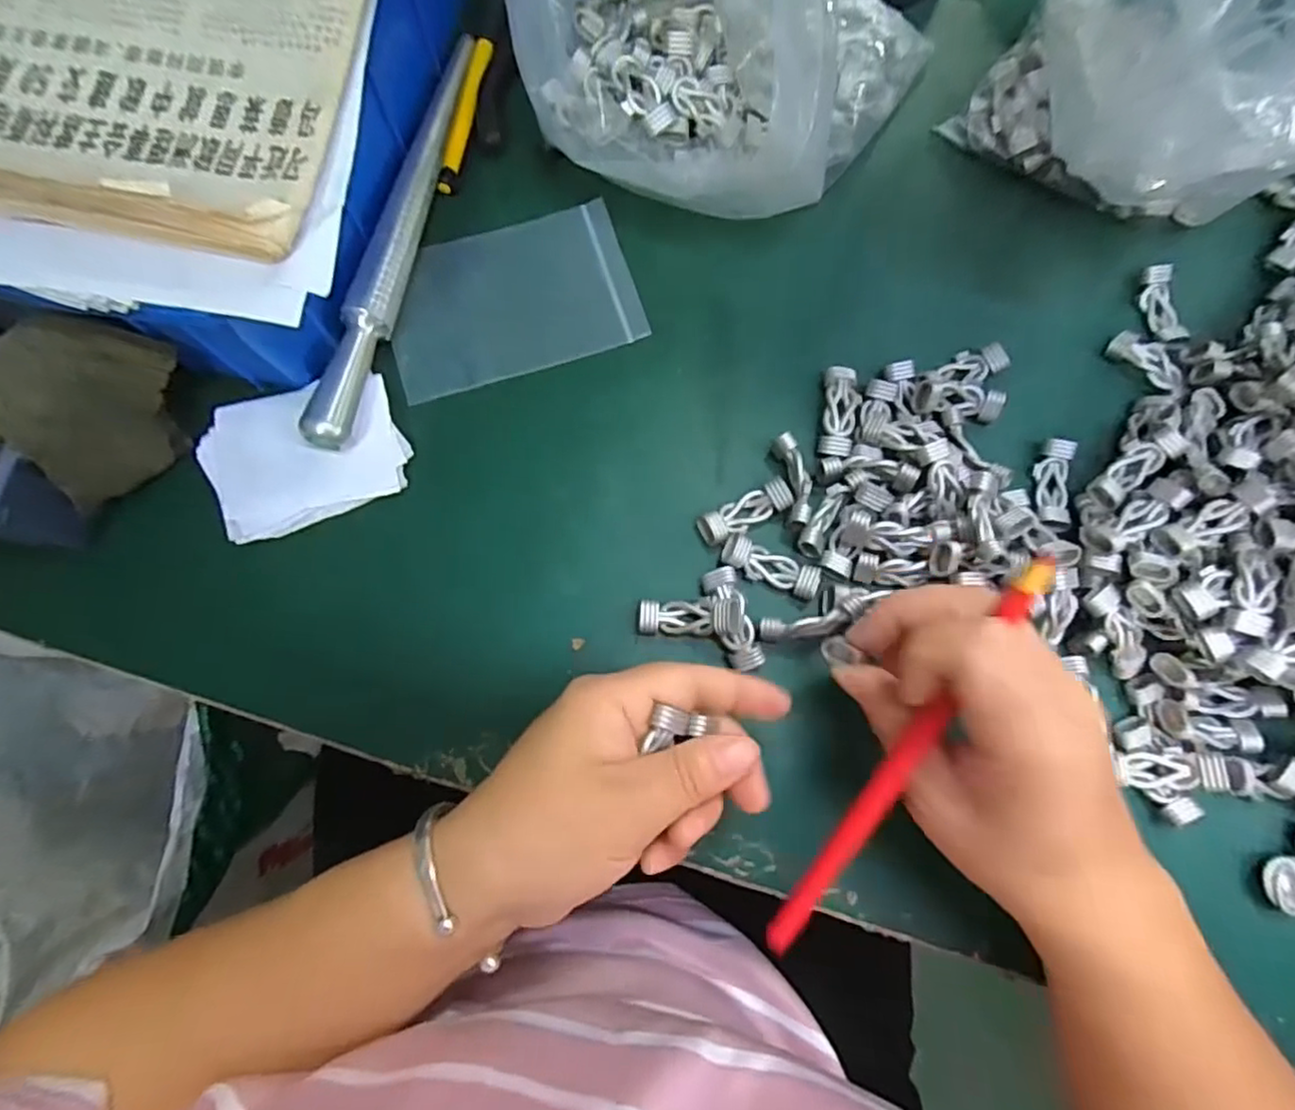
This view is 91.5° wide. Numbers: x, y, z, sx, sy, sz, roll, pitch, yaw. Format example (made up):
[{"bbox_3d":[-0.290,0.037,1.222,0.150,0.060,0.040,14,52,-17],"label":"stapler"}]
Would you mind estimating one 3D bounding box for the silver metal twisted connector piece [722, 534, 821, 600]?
[{"bbox_3d":[0.056,0.005,0.287,0.045,0.008,0.015,22,78,3],"label":"silver metal twisted connector piece"}]

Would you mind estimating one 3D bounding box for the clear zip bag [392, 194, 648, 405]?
[{"bbox_3d":[-0.068,-0.128,0.316,0.119,0.009,0.082,-19,79,-4],"label":"clear zip bag"}]

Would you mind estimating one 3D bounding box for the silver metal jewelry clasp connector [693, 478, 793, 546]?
[{"bbox_3d":[0.045,-0.020,0.292,0.046,0.009,0.015,-27,80,-7],"label":"silver metal jewelry clasp connector"}]

